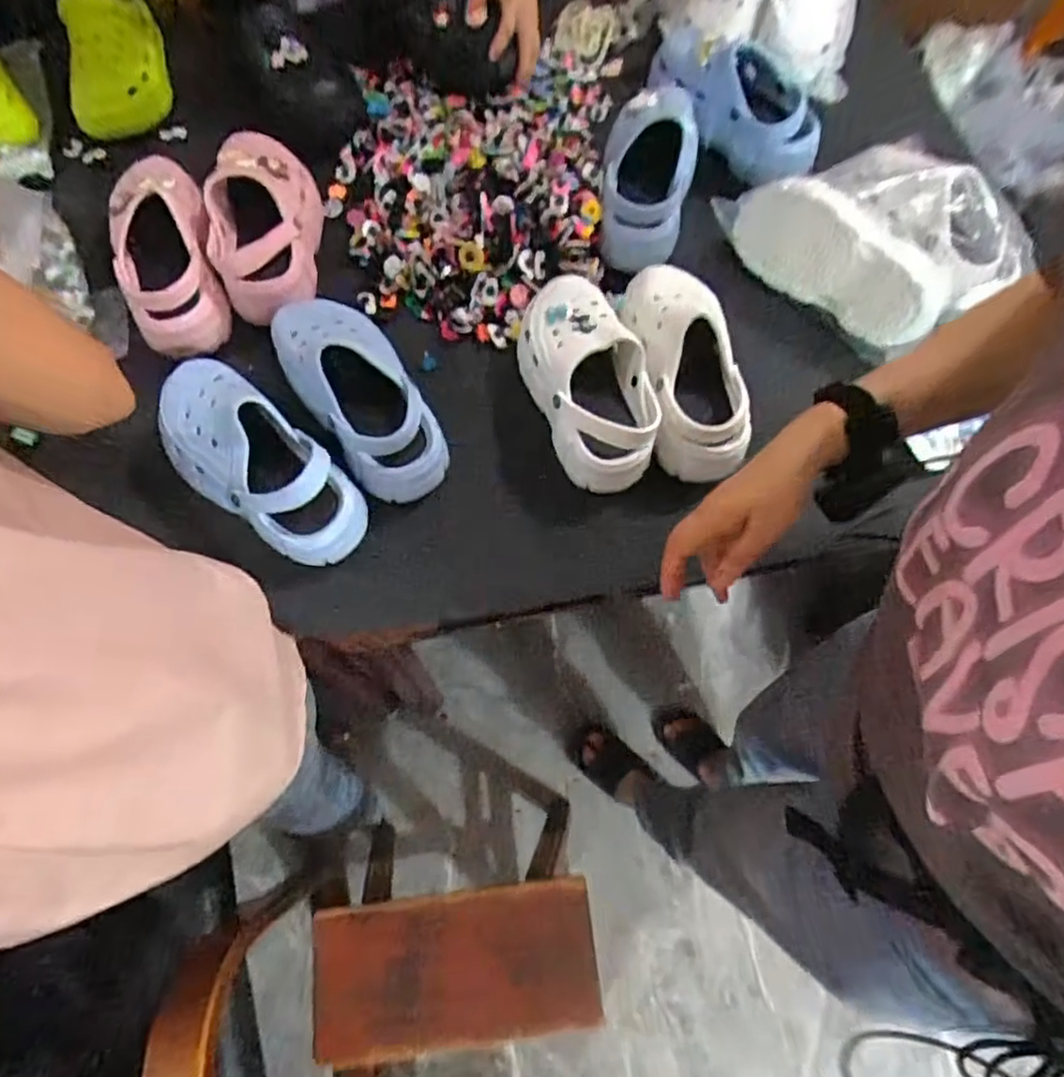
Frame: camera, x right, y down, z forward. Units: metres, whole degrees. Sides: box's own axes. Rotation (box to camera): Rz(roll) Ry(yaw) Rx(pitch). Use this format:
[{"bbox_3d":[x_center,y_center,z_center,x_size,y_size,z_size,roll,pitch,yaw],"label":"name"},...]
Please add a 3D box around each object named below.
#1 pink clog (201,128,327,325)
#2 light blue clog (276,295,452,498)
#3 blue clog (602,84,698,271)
[{"bbox_3d":[-0.311,-0.372,0.768,0.119,0.072,0.240,-3,67,-2],"label":"pink clog"},{"bbox_3d":[-0.181,-0.156,0.682,0.118,0.079,0.241,-26,70,-12],"label":"light blue clog"},{"bbox_3d":[0.151,-0.468,0.829,0.118,0.083,0.261,7,67,2],"label":"blue clog"}]

